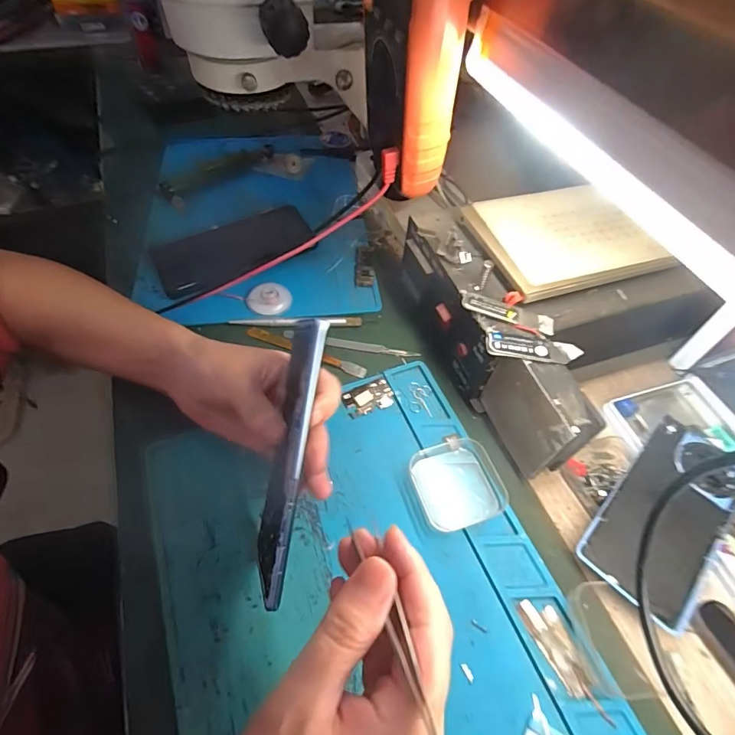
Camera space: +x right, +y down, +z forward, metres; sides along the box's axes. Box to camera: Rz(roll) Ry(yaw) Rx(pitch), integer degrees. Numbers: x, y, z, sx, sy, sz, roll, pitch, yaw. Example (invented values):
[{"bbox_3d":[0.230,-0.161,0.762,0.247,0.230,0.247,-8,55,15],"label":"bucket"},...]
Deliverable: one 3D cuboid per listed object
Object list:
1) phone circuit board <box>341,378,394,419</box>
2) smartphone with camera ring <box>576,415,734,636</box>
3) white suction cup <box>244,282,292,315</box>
[{"bbox_3d":[0.001,0.026,0.383,0.043,0.004,0.027,-20,57,-15],"label":"phone circuit board"},{"bbox_3d":[0.226,0.108,0.327,0.074,0.015,0.158,39,62,23],"label":"smartphone with camera ring"},{"bbox_3d":[-0.101,-0.071,0.442,0.045,0.010,0.035,-11,56,-10],"label":"white suction cup"}]

